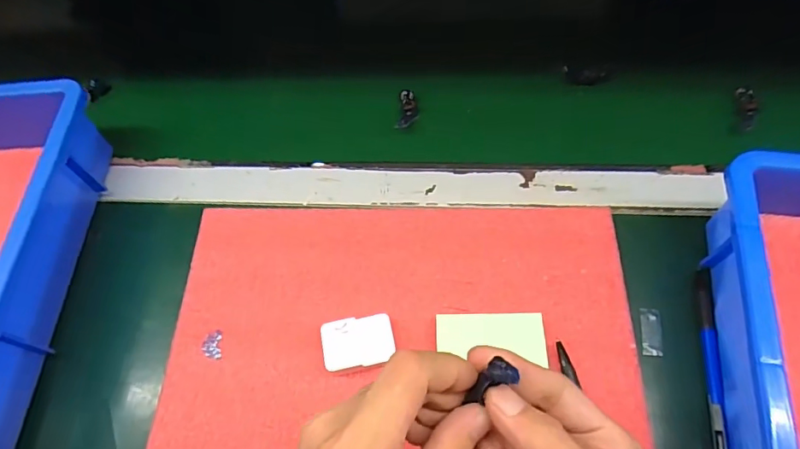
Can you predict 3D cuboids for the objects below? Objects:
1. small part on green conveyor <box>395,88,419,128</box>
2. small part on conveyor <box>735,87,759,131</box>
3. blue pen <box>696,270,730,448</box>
[{"bbox_3d":[0.008,-0.112,0.472,0.020,0.007,0.045,4,60,7],"label":"small part on green conveyor"},{"bbox_3d":[0.313,-0.106,0.439,0.011,0.011,0.044,3,72,6],"label":"small part on conveyor"},{"bbox_3d":[0.220,0.099,0.343,0.009,0.013,0.136,7,60,8],"label":"blue pen"}]

